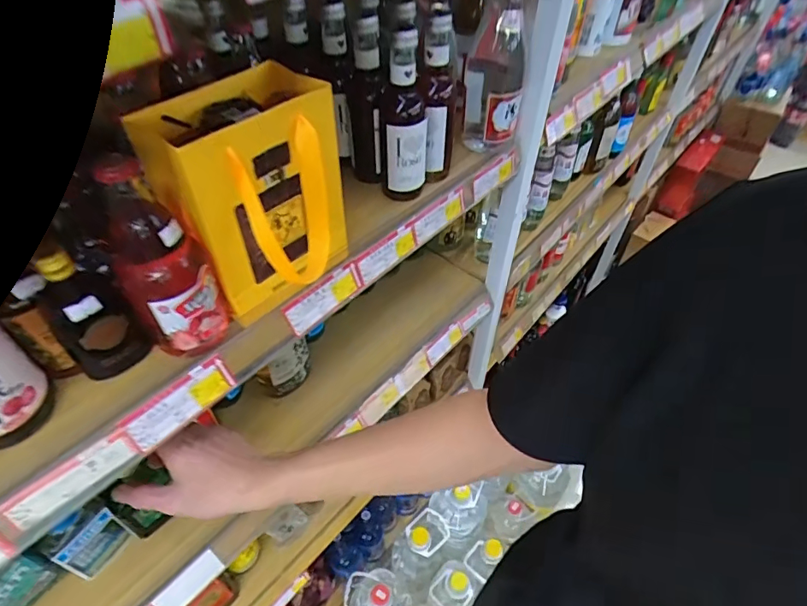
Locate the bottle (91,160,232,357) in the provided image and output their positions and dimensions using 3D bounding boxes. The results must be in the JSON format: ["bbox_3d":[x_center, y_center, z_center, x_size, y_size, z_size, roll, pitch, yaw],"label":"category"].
[{"bbox_3d":[-0.188,-0.030,0.391,0.064,0.160,0.053,-23,53,-19],"label":"bottle"}]

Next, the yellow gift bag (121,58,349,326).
[{"bbox_3d":[-0.119,-0.094,0.432,0.115,0.161,0.139,35,57,26],"label":"yellow gift bag"}]

